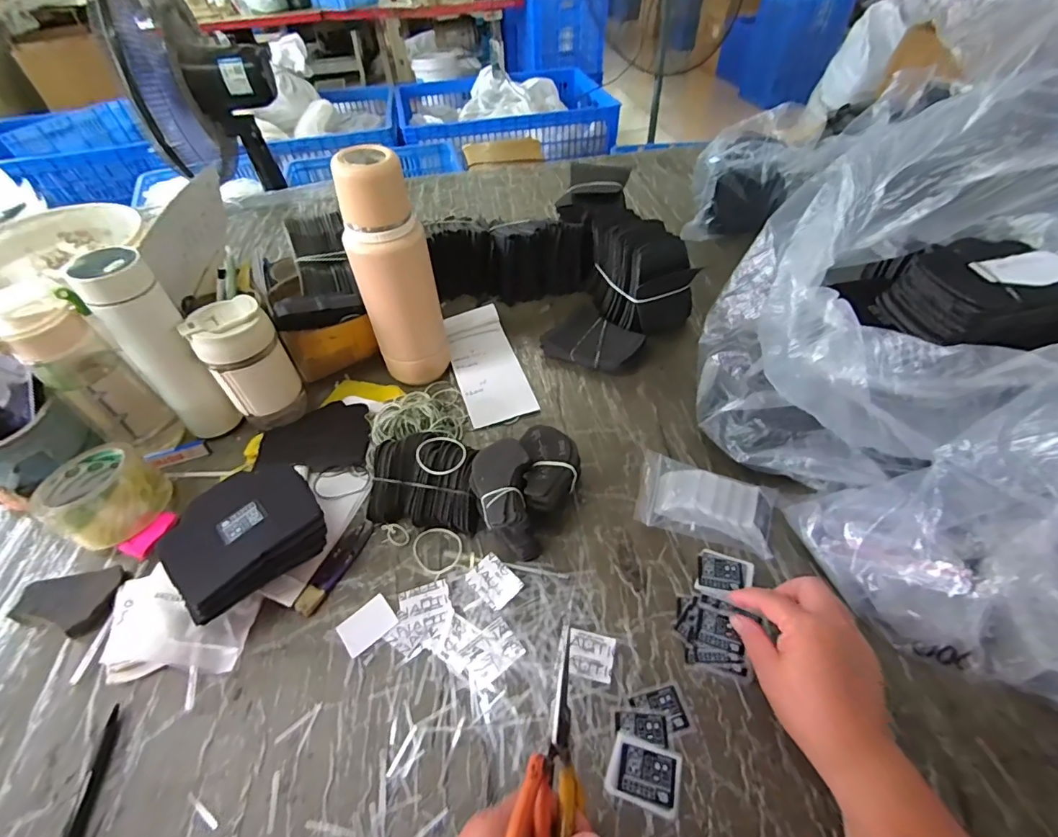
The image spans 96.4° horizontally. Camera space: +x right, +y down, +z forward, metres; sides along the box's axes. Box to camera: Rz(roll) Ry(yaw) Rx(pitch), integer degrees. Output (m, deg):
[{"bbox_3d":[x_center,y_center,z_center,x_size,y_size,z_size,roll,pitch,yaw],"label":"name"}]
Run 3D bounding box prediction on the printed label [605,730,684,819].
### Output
[{"bbox_3d":[0.086,0.263,0.352,0.050,0.004,0.042,15,51,16],"label":"printed label"}]

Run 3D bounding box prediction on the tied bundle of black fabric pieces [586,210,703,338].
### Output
[{"bbox_3d":[0.165,-0.222,0.706,0.119,0.124,0.178,-11,49,-6],"label":"tied bundle of black fabric pieces"}]

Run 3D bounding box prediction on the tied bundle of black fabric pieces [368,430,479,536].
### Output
[{"bbox_3d":[-0.108,0.060,0.512,0.114,0.057,0.113,1,49,4],"label":"tied bundle of black fabric pieces"}]

